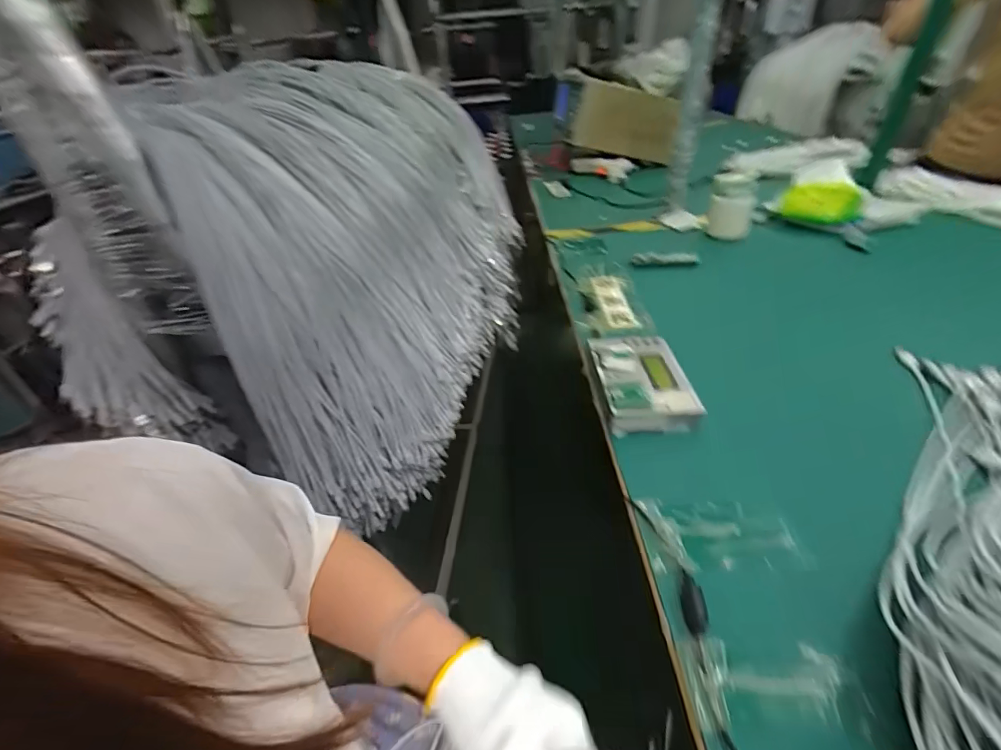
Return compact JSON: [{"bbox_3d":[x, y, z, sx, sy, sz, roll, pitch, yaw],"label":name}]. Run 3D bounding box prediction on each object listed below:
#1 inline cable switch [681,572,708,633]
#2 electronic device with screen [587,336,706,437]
[{"bbox_3d":[0.142,0.168,0.315,0.017,0.006,0.041,4,38,12],"label":"inline cable switch"},{"bbox_3d":[0.164,0.005,0.506,0.102,0.033,0.148,-4,38,3],"label":"electronic device with screen"}]

